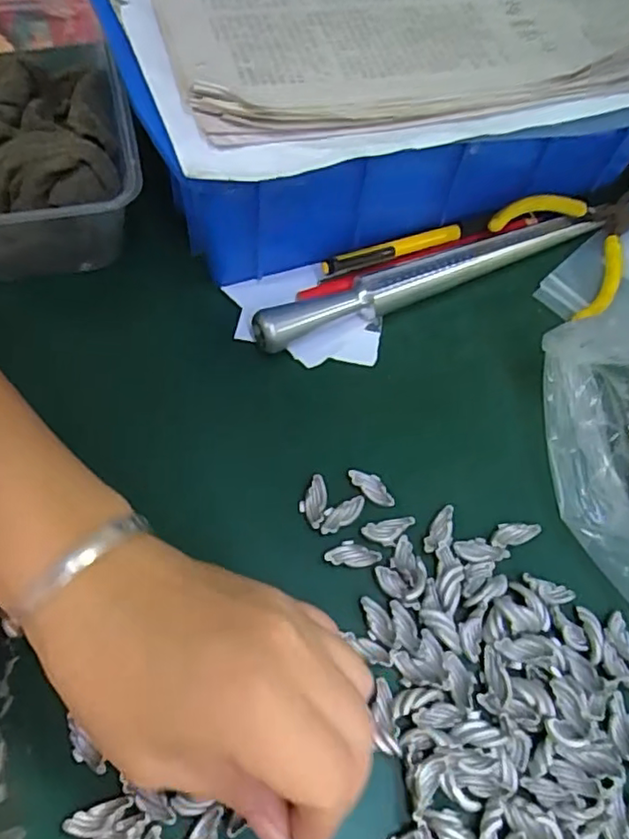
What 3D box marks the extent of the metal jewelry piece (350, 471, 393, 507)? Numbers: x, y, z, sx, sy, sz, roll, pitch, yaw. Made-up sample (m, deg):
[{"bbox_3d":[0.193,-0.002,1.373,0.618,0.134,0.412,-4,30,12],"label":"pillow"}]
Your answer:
[{"bbox_3d":[0.027,0.030,0.288,0.024,0.004,0.010,40,68,16],"label":"metal jewelry piece"}]

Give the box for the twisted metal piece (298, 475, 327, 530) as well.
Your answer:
[{"bbox_3d":[-0.001,0.037,0.283,0.012,0.004,0.024,9,63,1],"label":"twisted metal piece"}]

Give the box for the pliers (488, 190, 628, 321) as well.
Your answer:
[{"bbox_3d":[0.153,-0.114,0.362,0.076,0.025,0.109,34,66,13],"label":"pliers"}]

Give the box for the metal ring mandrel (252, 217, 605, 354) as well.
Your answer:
[{"bbox_3d":[0.067,-0.079,0.342,0.210,0.023,0.019,-22,66,-14],"label":"metal ring mandrel"}]

